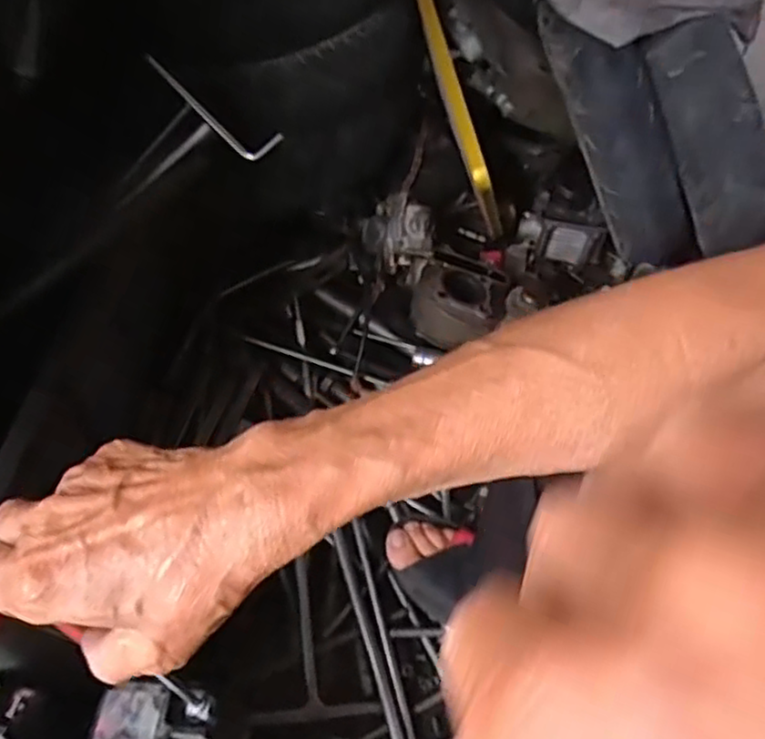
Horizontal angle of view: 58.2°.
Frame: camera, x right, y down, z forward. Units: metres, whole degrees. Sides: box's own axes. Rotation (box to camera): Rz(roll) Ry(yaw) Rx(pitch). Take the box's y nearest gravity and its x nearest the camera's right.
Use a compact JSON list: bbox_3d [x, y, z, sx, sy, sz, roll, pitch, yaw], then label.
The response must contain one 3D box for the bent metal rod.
[{"bbox_3d":[-0.165,-0.243,0.657,0.141,0.043,0.012,31,53,-4],"label":"bent metal rod"}]

